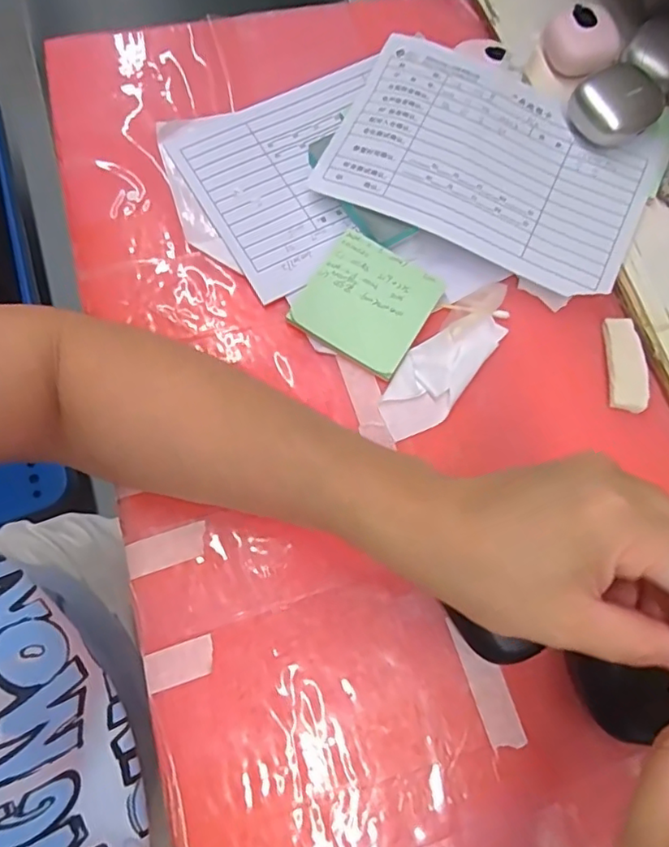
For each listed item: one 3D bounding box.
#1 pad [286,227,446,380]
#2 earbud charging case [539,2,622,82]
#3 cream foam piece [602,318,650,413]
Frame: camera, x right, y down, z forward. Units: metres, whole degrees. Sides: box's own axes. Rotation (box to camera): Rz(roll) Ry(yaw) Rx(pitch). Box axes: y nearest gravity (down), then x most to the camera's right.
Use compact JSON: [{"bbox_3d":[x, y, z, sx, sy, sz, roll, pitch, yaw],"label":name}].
[{"bbox_3d":[0.022,-0.077,0.367,0.075,0.011,0.076,31,74,7],"label":"pad"},{"bbox_3d":[0.178,-0.275,0.412,0.045,0.021,0.050,-6,73,-4],"label":"earbud charging case"},{"bbox_3d":[0.187,-0.038,0.364,0.024,0.005,0.062,4,73,-1],"label":"cream foam piece"}]

